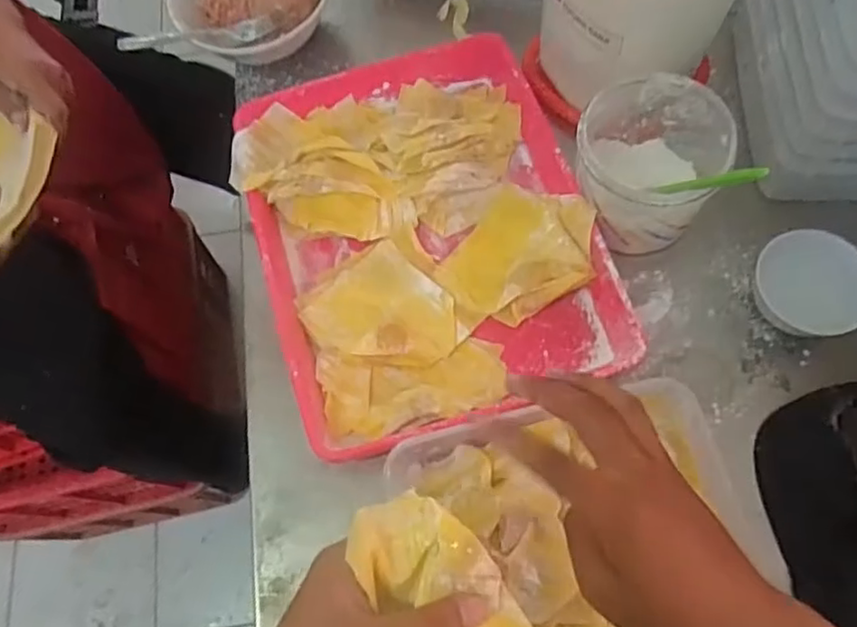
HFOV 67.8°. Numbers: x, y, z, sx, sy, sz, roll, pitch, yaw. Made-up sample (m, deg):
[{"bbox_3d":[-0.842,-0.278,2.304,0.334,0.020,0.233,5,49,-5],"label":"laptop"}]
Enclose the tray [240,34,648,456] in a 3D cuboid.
[{"bbox_3d":[-0.010,-0.077,0.578,0.275,0.055,0.361,-18,68,-5],"label":"tray"}]

